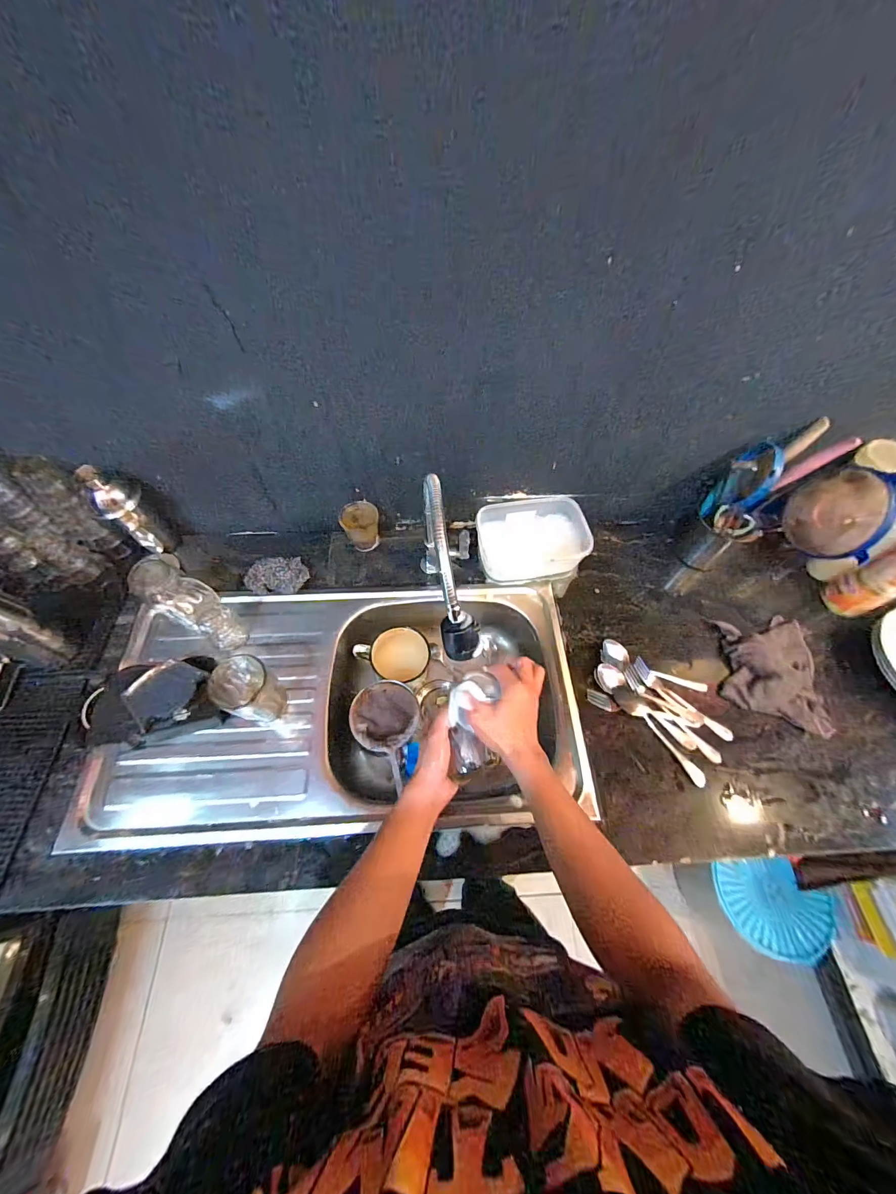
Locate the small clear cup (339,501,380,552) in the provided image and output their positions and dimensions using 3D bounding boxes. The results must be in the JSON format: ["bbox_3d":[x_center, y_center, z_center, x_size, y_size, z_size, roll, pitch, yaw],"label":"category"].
[{"bbox_3d":[-0.164,-0.136,0.765,0.071,0.065,0.069,1,61,-1],"label":"small clear cup"}]

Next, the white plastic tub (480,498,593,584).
[{"bbox_3d":[0.157,-0.108,0.763,0.198,0.083,0.144,-6,62,-4],"label":"white plastic tub"}]

